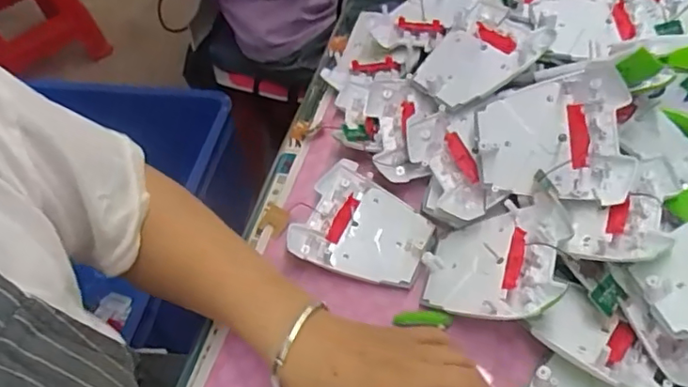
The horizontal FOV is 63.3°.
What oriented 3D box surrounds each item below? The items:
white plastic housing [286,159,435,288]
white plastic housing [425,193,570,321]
[{"bbox_3d":[0.017,0.029,0.472,0.108,0.027,0.097,18,55,17],"label":"white plastic housing"},{"bbox_3d":[0.112,0.051,0.419,0.103,0.022,0.096,-9,45,38],"label":"white plastic housing"}]

